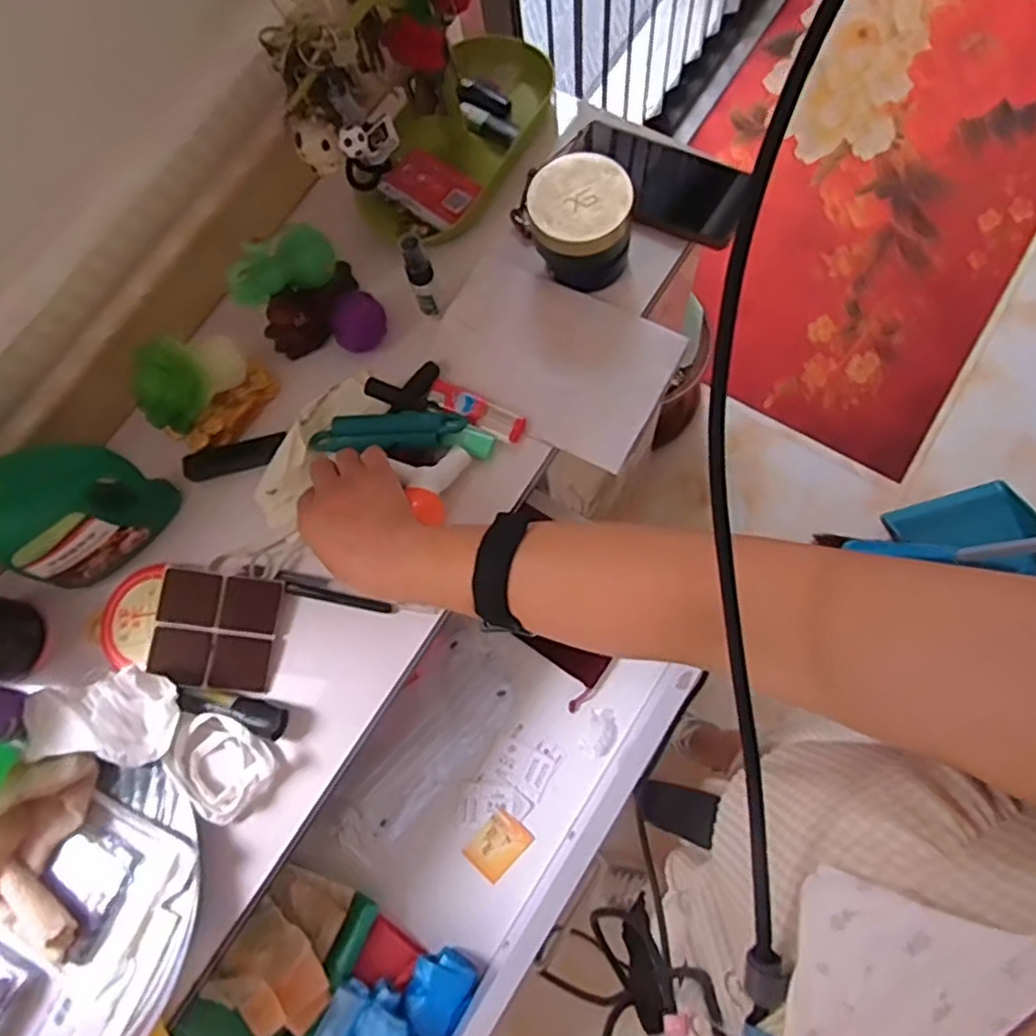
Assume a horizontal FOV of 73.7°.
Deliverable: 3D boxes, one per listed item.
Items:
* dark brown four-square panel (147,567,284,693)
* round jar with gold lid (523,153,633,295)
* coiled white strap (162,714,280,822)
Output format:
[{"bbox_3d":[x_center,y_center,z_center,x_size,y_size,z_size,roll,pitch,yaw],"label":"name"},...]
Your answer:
[{"bbox_3d":[-0.224,0.083,0.515,0.082,0.008,0.082,8,82,-17],"label":"dark brown four-square panel"},{"bbox_3d":[0.050,-0.237,0.555,0.079,0.068,0.079,-1,75,2],"label":"round jar with gold lid"},{"bbox_3d":[-0.213,0.175,0.499,0.063,0.027,0.070,-43,78,-9],"label":"coiled white strap"}]

